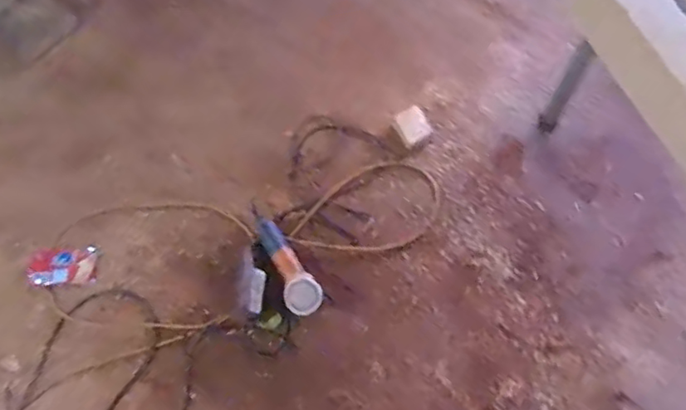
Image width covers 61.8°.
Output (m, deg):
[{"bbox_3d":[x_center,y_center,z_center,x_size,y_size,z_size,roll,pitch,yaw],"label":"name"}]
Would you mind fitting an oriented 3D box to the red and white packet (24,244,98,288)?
[{"bbox_3d":[-0.723,0.159,1.473,0.168,0.023,0.097,-7,73,0],"label":"red and white packet"}]

